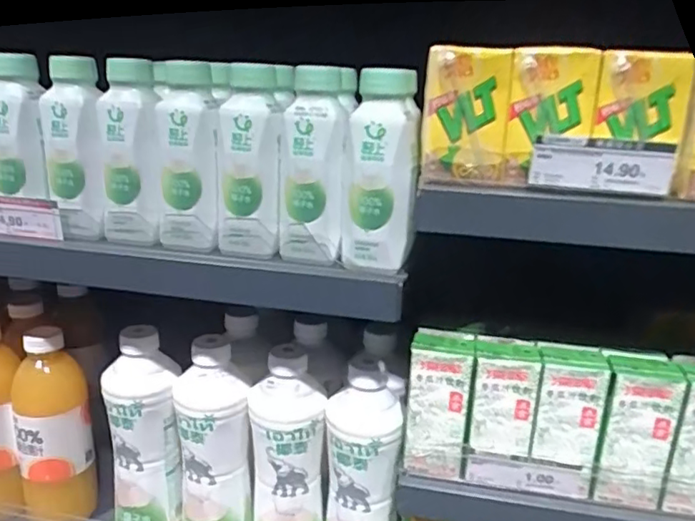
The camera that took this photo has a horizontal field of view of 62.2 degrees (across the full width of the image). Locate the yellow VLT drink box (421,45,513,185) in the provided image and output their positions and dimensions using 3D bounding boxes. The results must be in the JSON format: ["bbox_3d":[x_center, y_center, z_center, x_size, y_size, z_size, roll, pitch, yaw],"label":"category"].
[{"bbox_3d":[0.102,-0.122,0.490,0.069,0.109,0.035,5,7,11],"label":"yellow VLT drink box"}]

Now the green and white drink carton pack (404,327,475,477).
[{"bbox_3d":[0.091,0.136,0.550,0.066,0.124,0.047,7,19,13],"label":"green and white drink carton pack"}]

